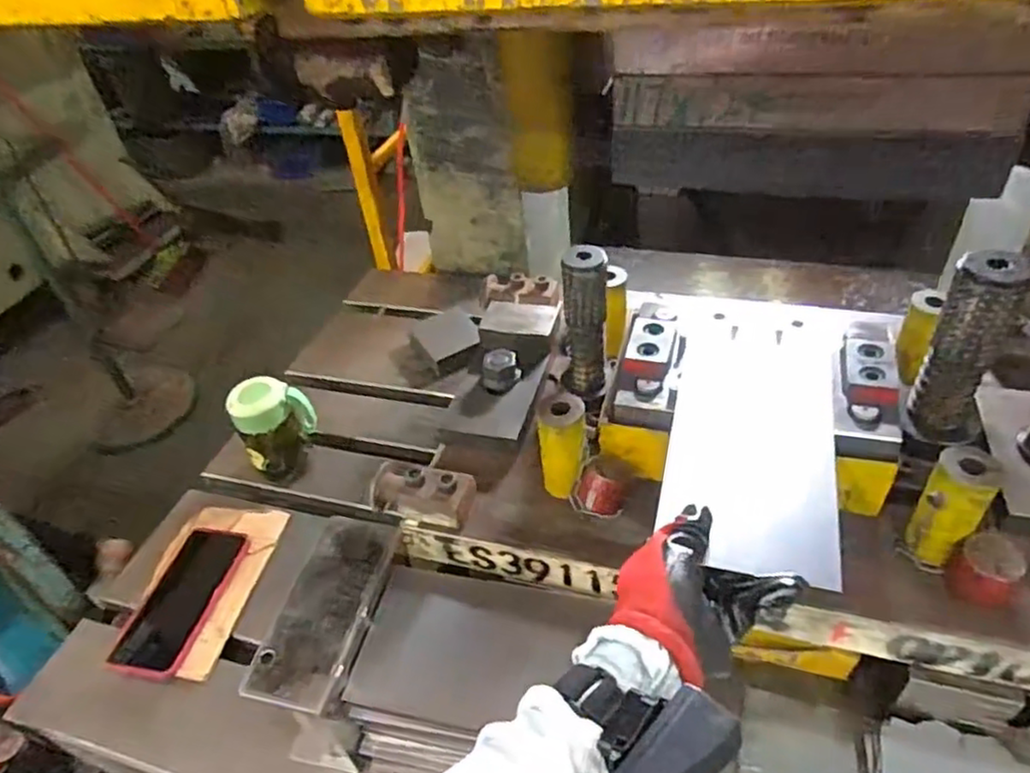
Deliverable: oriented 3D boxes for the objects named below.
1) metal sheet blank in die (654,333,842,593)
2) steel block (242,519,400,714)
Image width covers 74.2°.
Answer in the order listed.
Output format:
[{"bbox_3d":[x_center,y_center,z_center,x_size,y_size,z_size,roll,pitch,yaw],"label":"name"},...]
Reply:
[{"bbox_3d":[0.188,0.041,0.540,0.122,0.006,0.238,9,45,16],"label":"metal sheet blank in die"},{"bbox_3d":[-0.153,0.178,0.560,0.071,0.024,0.163,5,43,14],"label":"steel block"}]

